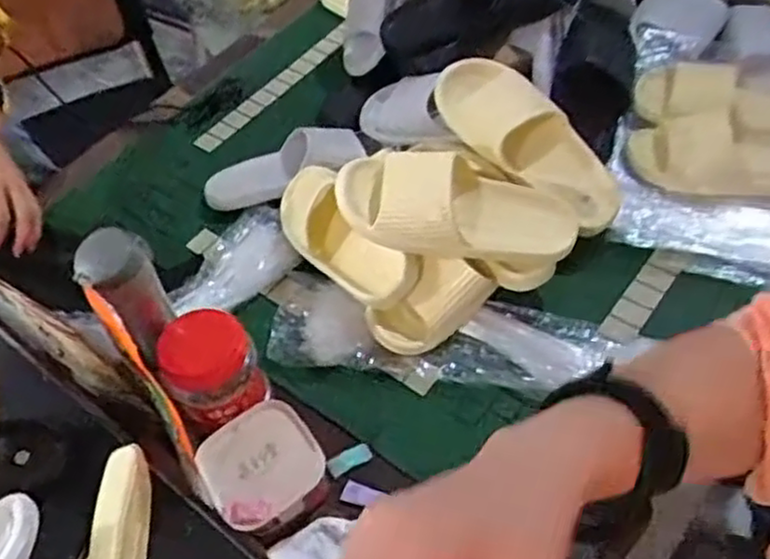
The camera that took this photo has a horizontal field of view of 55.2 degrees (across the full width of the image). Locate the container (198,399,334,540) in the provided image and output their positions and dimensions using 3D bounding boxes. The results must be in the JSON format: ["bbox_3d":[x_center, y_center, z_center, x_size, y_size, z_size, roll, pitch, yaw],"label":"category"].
[{"bbox_3d":[-0.121,0.196,0.745,0.111,0.064,0.111,-29,54,-17],"label":"container"}]

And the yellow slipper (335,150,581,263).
[{"bbox_3d":[0.087,-0.084,0.838,0.279,0.085,0.119,8,72,-2],"label":"yellow slipper"}]

